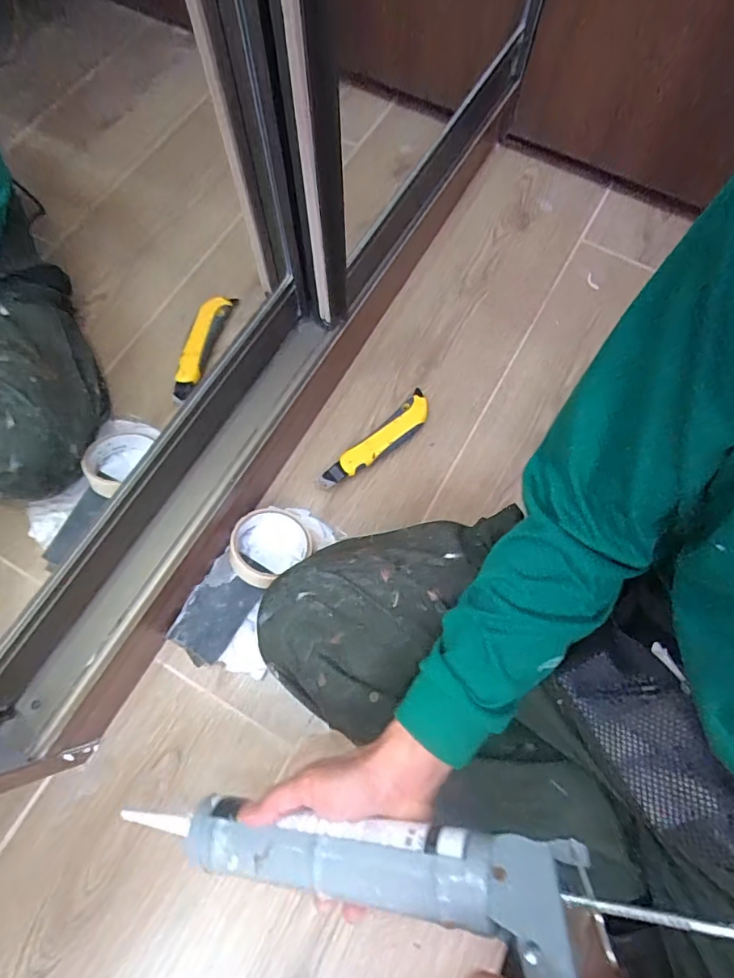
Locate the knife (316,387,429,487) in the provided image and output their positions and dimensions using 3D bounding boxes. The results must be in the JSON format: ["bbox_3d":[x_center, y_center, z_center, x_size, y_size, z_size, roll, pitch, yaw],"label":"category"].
[{"bbox_3d":[0.016,-0.057,0.620,0.177,0.028,0.038,-43,76,-14],"label":"knife"}]

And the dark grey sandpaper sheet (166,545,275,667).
[{"bbox_3d":[-0.160,0.126,0.546,0.064,0.011,0.118,28,73,9],"label":"dark grey sandpaper sheet"}]

